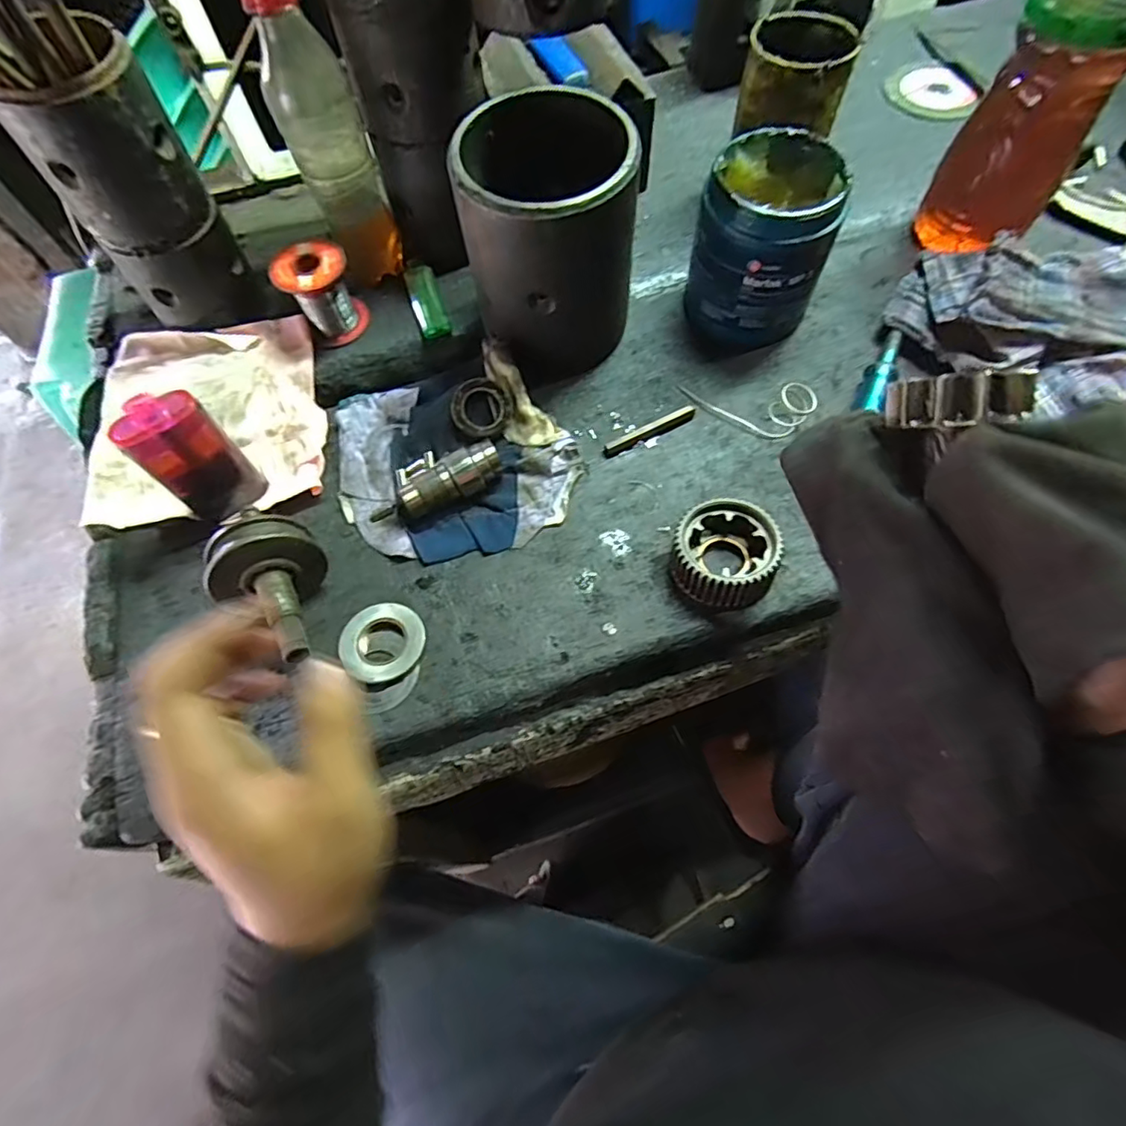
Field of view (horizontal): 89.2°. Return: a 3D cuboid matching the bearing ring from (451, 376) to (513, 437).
[{"bbox_3d":[-0.056,-0.107,0.392,0.042,0.009,0.039,1,84,-7],"label":"bearing ring"}]

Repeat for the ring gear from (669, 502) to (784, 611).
[{"bbox_3d":[0.098,-0.004,0.346,0.060,0.035,0.059,13,66,9],"label":"ring gear"}]

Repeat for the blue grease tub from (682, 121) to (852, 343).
[{"bbox_3d":[0.140,-0.223,0.402,0.089,0.101,0.086,-1,64,3],"label":"blue grease tub"}]

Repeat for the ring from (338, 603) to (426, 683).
[{"bbox_3d":[-0.110,0.048,0.348,0.048,0.009,0.047,-1,64,3],"label":"ring"}]

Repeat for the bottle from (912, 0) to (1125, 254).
[{"bbox_3d":[0.313,-0.320,0.340,0.076,0.250,0.061,31,70,17],"label":"bottle"}]

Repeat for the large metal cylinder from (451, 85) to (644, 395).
[{"bbox_3d":[-0.006,-0.208,0.383,0.107,0.131,0.102,-2,64,2],"label":"large metal cylinder"}]

